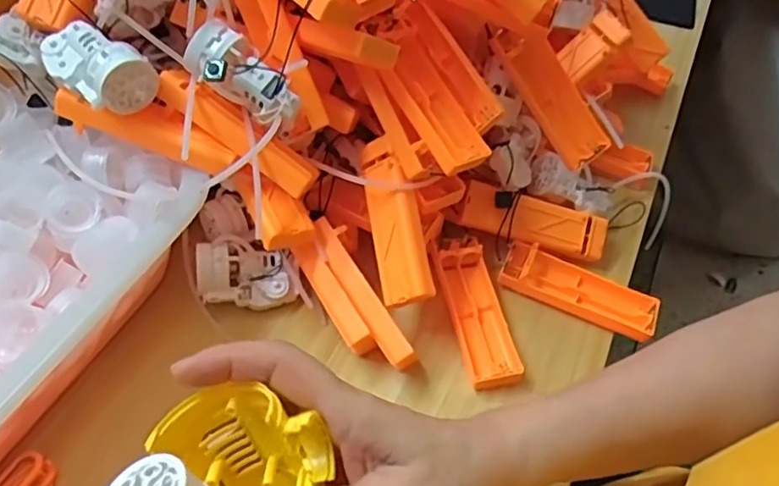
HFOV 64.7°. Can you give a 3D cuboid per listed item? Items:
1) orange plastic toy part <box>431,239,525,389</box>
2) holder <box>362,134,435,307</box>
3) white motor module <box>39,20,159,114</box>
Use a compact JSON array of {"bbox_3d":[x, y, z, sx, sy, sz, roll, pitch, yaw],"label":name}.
[{"bbox_3d":[0.058,0.044,0.413,0.033,0.018,0.106,-7,53,-11],"label":"orange plastic toy part"},{"bbox_3d":[0.004,-0.016,0.389,0.028,0.027,0.109,-9,75,-13],"label":"holder"},{"bbox_3d":[-0.174,-0.102,0.359,0.070,0.031,0.034,28,54,16],"label":"white motor module"}]

